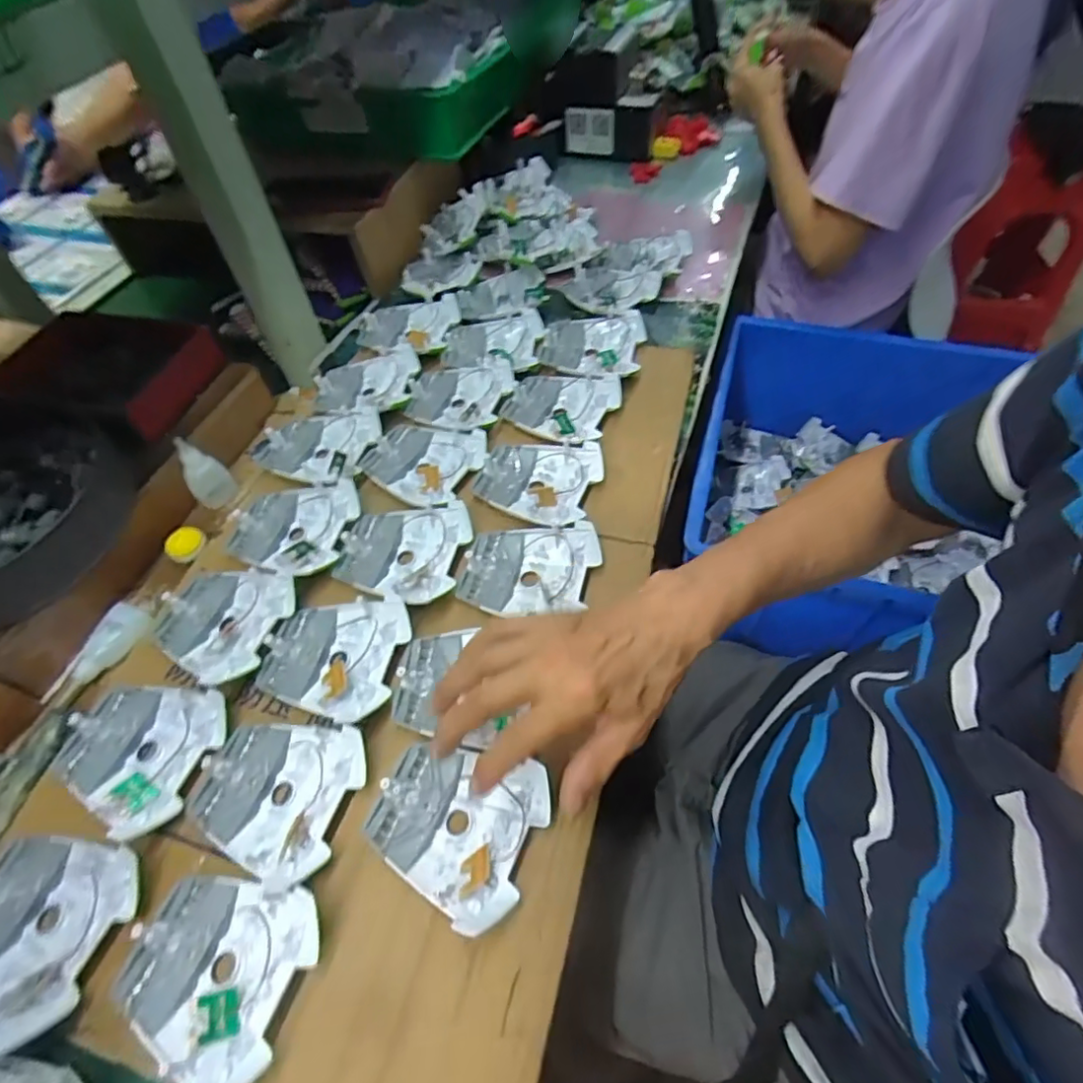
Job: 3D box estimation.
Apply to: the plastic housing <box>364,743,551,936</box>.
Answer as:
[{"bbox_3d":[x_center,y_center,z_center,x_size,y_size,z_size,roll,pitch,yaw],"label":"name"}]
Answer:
[{"bbox_3d":[-0.056,0.182,0.388,0.108,0.017,0.096,19,58,17],"label":"plastic housing"}]

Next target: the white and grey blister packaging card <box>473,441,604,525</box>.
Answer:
[{"bbox_3d":[-0.003,-0.061,0.549,0.103,0.013,0.097,18,57,16],"label":"white and grey blister packaging card"}]

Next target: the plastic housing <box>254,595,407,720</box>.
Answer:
[{"bbox_3d":[-0.162,0.087,0.455,0.105,0.015,0.093,5,55,8],"label":"plastic housing"}]

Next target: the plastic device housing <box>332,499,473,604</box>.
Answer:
[{"bbox_3d":[-0.120,0.010,0.505,0.111,0.015,0.096,-1,54,3],"label":"plastic device housing"}]

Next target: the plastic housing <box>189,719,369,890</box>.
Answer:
[{"bbox_3d":[-0.183,0.170,0.401,0.108,0.018,0.098,8,55,10],"label":"plastic housing"}]

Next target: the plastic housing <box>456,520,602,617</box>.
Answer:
[{"bbox_3d":[-0.011,0.021,0.492,0.115,0.016,0.078,-1,54,3],"label":"plastic housing"}]

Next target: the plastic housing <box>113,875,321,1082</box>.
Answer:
[{"bbox_3d":[-0.192,0.249,0.345,0.106,0.019,0.098,15,57,14],"label":"plastic housing"}]

